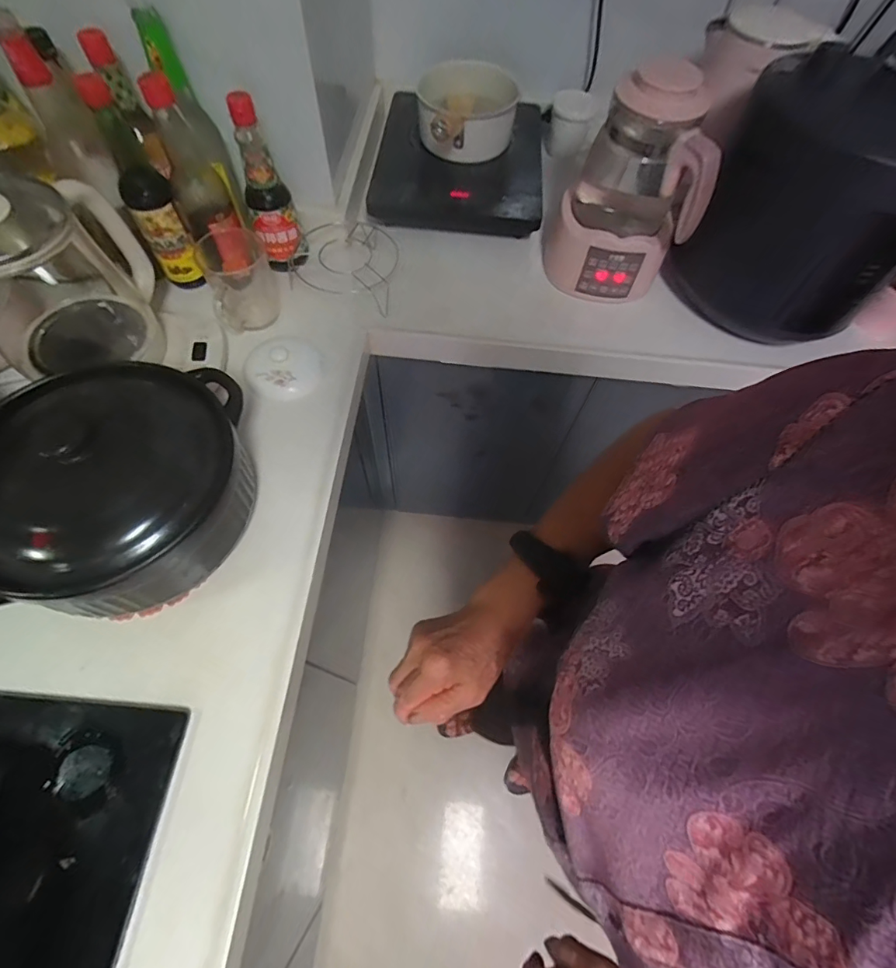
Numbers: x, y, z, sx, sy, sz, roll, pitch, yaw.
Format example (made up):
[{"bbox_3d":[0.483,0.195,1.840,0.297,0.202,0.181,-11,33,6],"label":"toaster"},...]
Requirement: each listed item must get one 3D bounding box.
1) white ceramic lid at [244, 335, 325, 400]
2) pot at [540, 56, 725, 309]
[{"bbox_3d":[-0.224,-0.166,0.625,0.104,0.028,0.109,28,65,11],"label":"white ceramic lid"},{"bbox_3d":[0.257,-0.412,0.642,0.177,0.271,0.171,1,63,-3],"label":"pot"}]

